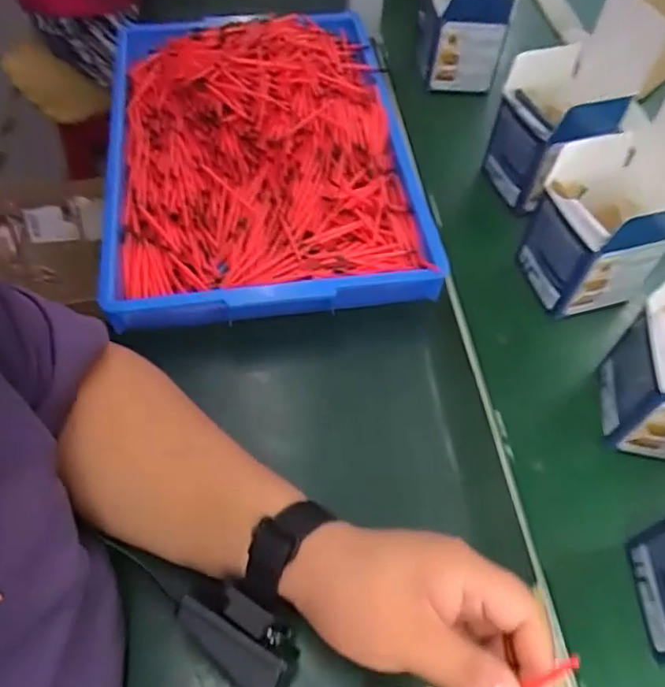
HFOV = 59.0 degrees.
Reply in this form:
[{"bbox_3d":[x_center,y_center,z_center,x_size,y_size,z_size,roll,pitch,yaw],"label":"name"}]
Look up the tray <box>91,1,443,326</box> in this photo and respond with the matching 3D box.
[{"bbox_3d":[-0.075,-0.203,0.589,0.275,0.057,0.404,-7,55,-7],"label":"tray"}]

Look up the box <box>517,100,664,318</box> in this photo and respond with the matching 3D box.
[{"bbox_3d":[0.241,-0.119,0.493,0.112,0.167,0.095,-15,56,-12],"label":"box"}]

